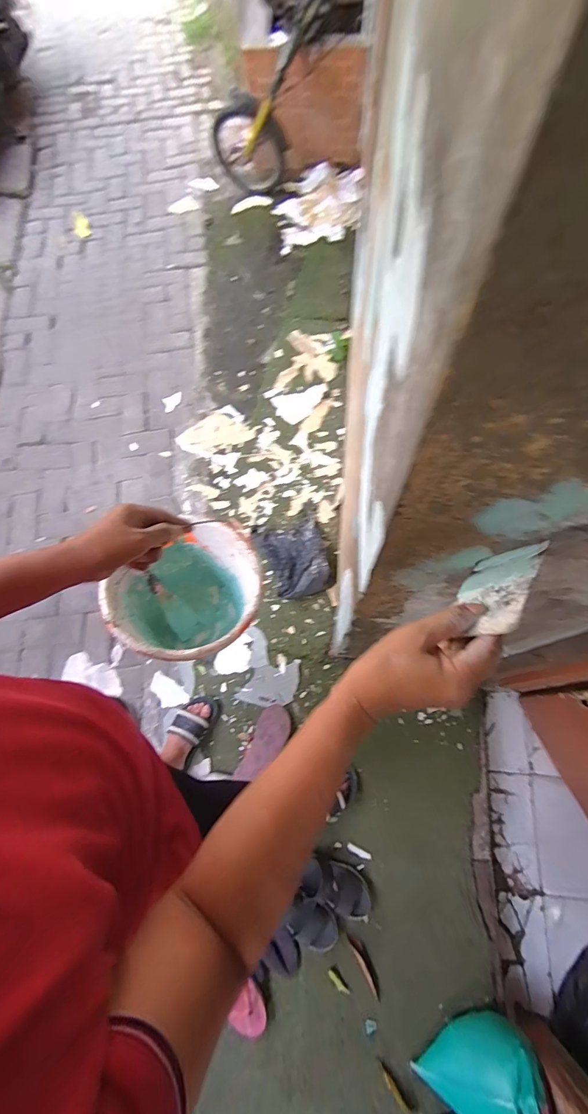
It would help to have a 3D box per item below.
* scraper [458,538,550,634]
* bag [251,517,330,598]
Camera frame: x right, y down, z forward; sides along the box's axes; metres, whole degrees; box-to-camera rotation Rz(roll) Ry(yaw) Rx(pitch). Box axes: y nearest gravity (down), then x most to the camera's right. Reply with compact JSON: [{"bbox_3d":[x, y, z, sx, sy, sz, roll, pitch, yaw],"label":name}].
[{"bbox_3d":[0.178,0.030,0.380,0.004,0.075,0.103,47,57,-10],"label":"scraper"},{"bbox_3d":[-0.002,-0.008,1.463,0.225,0.080,0.310,-18,69,-6],"label":"bag"}]

